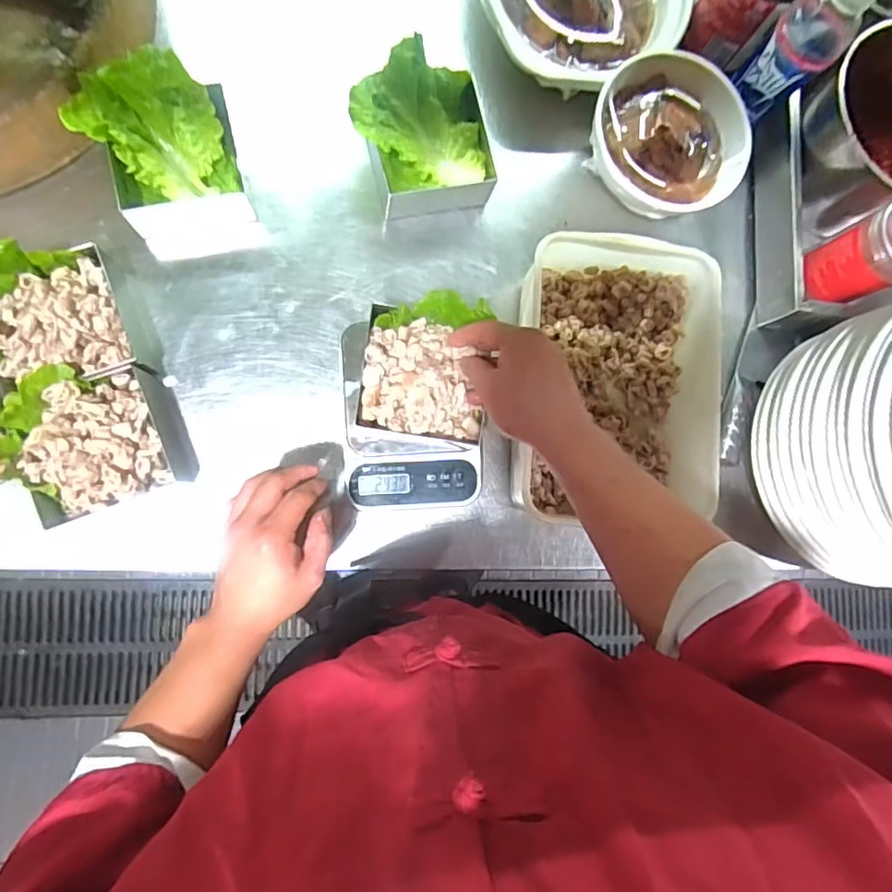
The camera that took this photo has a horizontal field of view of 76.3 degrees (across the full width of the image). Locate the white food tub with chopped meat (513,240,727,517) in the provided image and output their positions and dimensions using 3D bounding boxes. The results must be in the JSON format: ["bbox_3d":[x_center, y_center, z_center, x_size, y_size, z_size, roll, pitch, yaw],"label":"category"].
[{"bbox_3d":[0.180,-0.079,0.616,0.198,0.084,0.278,5,84,-8],"label":"white food tub with chopped meat"}]

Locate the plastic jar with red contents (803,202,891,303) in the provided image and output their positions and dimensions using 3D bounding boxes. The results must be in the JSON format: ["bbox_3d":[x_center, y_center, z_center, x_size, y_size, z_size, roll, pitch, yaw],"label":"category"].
[{"bbox_3d":[0.486,-0.216,0.648,0.088,0.099,0.080,1,85,-8],"label":"plastic jar with red contents"}]

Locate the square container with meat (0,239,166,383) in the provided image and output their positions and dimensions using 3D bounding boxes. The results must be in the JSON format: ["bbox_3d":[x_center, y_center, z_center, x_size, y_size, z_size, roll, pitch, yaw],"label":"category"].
[{"bbox_3d":[-0.370,-0.121,0.545,0.131,0.075,0.127,-20,88,-10],"label":"square container with meat"}]

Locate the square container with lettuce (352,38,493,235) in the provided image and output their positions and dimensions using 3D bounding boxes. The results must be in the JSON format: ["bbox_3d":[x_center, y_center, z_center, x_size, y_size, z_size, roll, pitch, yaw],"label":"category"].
[{"bbox_3d":[-0.023,-0.334,0.611,0.141,0.087,0.133,-15,88,-9],"label":"square container with lettuce"}]

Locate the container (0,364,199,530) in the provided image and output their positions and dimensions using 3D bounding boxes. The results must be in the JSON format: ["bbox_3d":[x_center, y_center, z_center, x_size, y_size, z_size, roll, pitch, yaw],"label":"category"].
[{"bbox_3d":[-0.330,-0.008,0.536,0.136,0.067,0.128,-18,88,-10],"label":"container"}]

